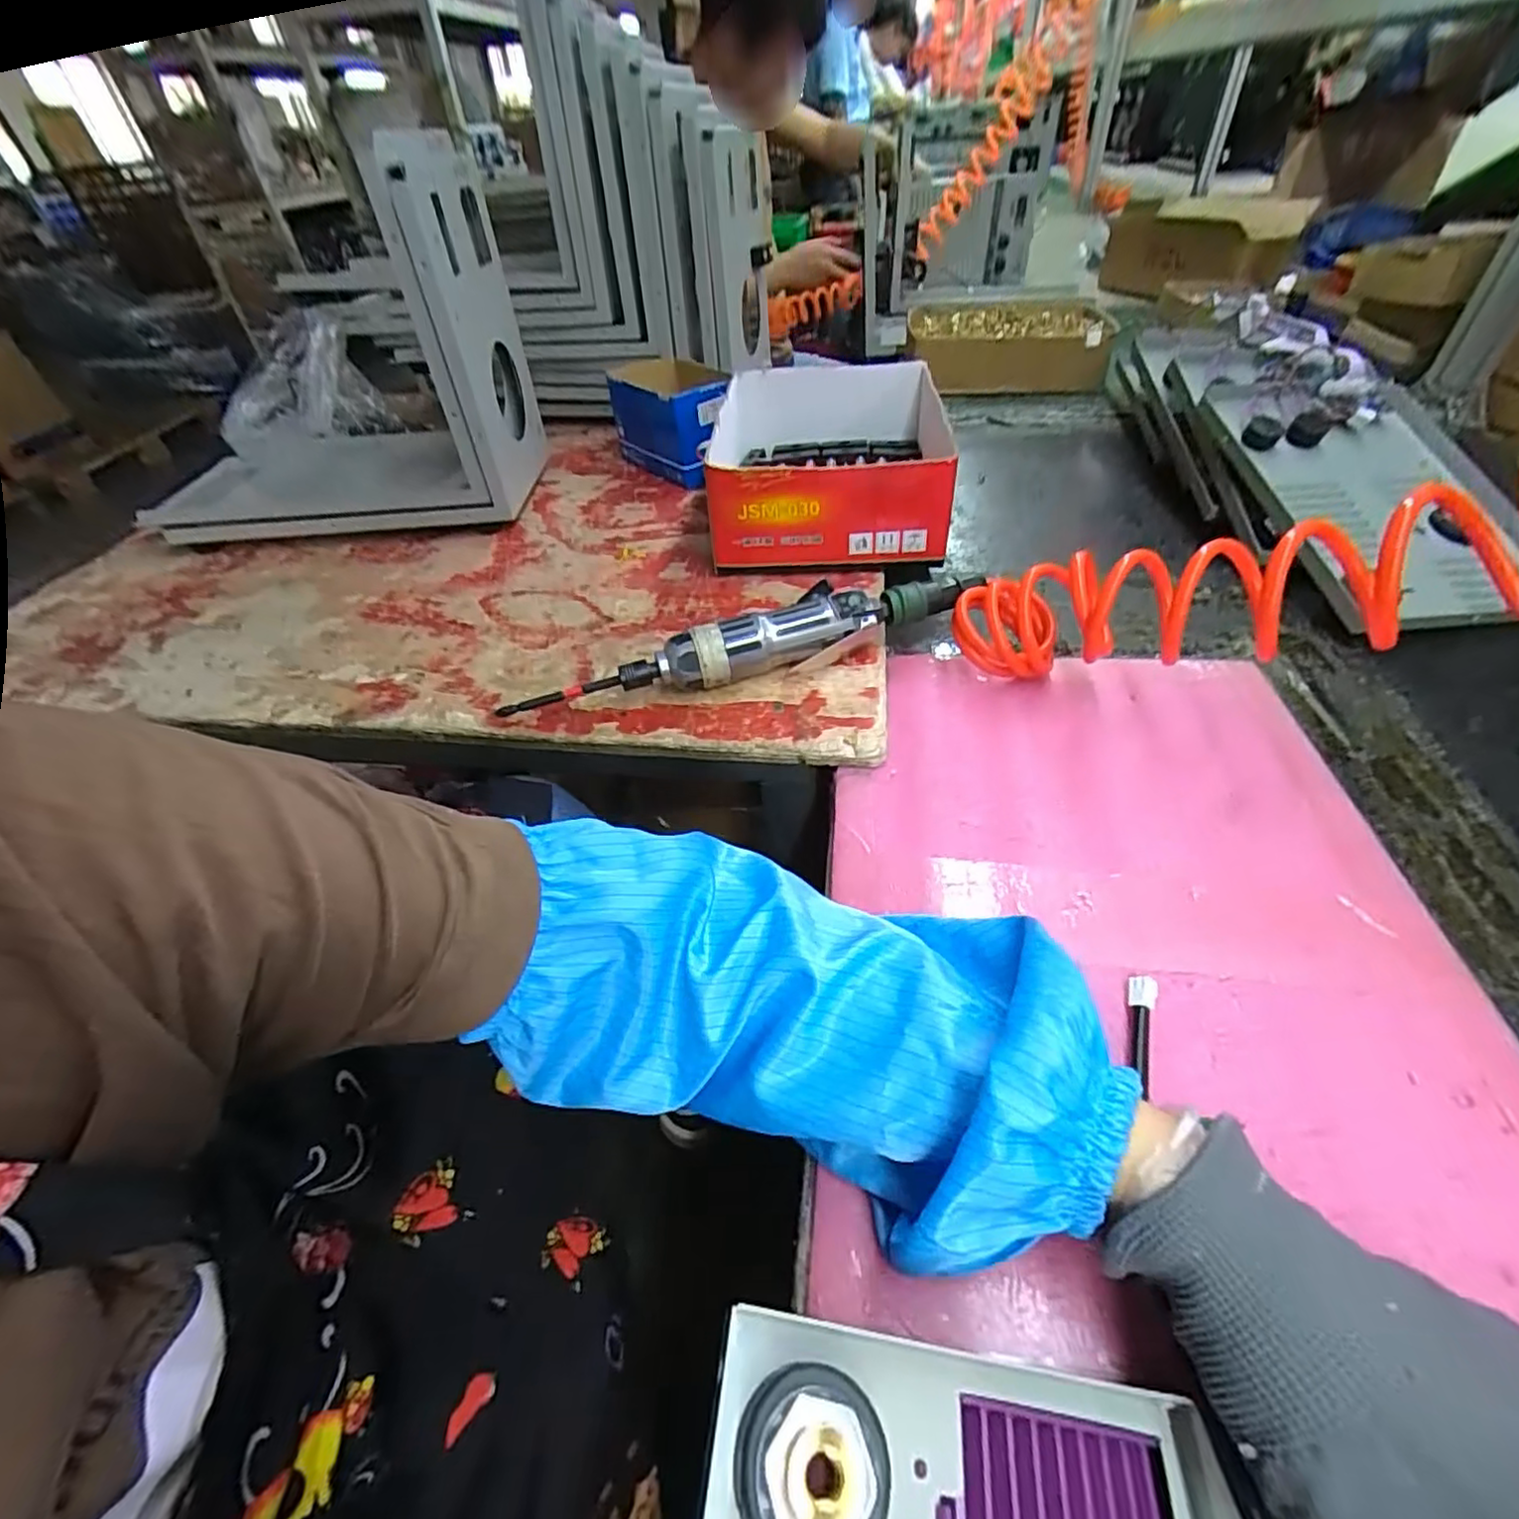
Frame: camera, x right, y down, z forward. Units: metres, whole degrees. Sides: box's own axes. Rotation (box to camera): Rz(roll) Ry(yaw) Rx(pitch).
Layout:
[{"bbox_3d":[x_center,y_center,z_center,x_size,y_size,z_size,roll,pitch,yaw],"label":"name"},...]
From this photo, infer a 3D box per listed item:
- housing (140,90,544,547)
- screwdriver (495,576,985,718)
[{"bbox_3d":[-0.473,-0.397,0.660,0.434,0.284,0.219,-4,44,1],"label":"housing"},{"bbox_3d":[-0.006,-0.076,0.456,0.339,0.046,0.048,-14,45,-9],"label":"screwdriver"}]

